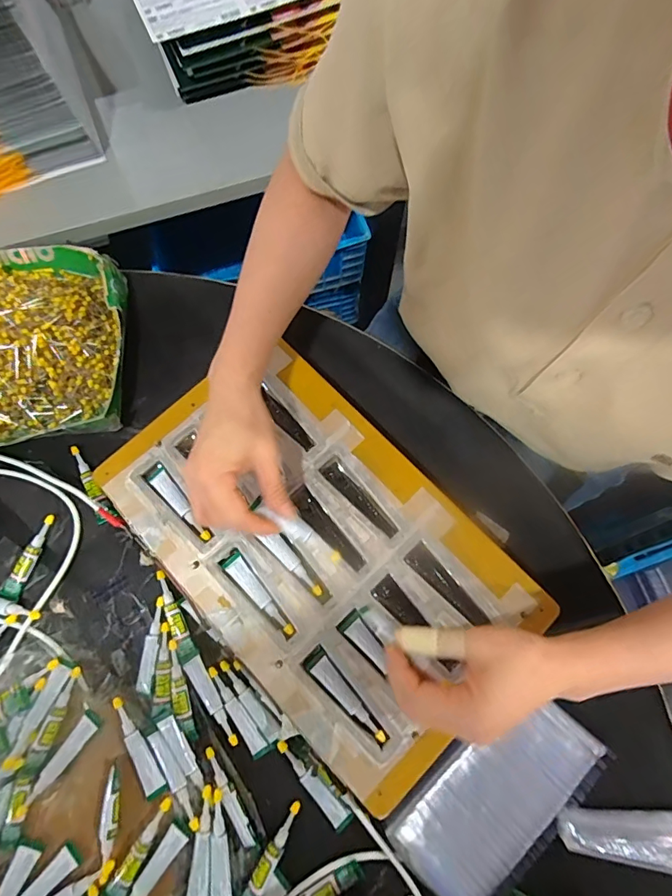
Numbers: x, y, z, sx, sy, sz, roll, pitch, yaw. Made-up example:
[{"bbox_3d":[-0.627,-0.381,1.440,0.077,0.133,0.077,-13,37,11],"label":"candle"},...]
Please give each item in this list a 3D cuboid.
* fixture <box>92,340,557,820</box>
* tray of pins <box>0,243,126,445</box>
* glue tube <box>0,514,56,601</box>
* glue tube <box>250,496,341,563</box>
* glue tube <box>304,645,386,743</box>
[{"bbox_3d":[-0.020,0.084,0.417,0.221,0.017,0.373,-44,79,-9],"label":"fixture"},{"bbox_3d":[-0.361,-0.109,0.481,0.268,0.050,0.212,-6,74,-1],"label":"tray of pins"},{"bbox_3d":[-0.296,0.103,0.440,0.020,0.007,0.082,20,75,6],"label":"glue tube"},{"bbox_3d":[-0.032,0.067,0.373,0.082,0.012,0.016,34,78,-4],"label":"glue tube"},{"bbox_3d":[0.010,0.206,0.382,0.018,0.005,0.087,-44,78,-11],"label":"glue tube"}]

